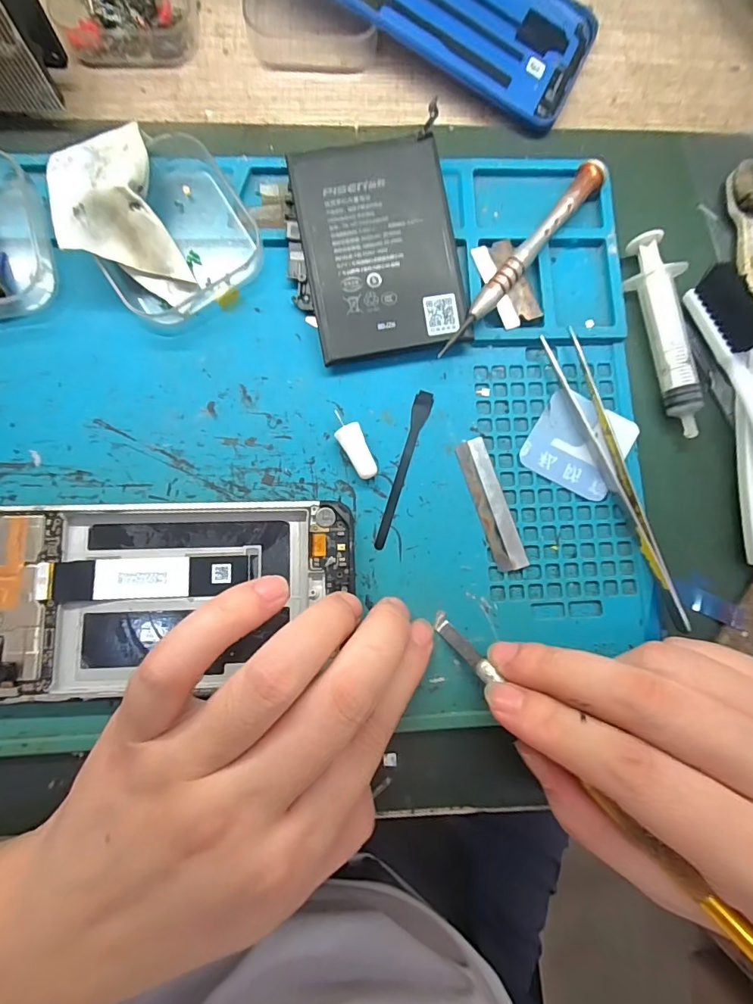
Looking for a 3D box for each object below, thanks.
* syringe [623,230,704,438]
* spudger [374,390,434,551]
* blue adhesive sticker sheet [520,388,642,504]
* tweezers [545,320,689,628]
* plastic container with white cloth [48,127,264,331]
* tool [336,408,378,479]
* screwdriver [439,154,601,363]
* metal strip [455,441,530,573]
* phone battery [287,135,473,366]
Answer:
[{"bbox_3d":[0.128,-0.074,0.201,0.017,0.013,0.089,-9,83,-4],"label":"syringe"},{"bbox_3d":[0.012,-0.014,0.192,0.008,0.004,0.070,16,82,-1],"label":"spudger"},{"bbox_3d":[0.088,-0.026,0.197,0.041,0.004,0.038,29,82,1],"label":"blue adhesive sticker sheet"},{"bbox_3d":[0.105,-0.013,0.194,0.019,0.009,0.129,-22,84,-6],"label":"tweezers"},{"bbox_3d":[-0.087,-0.113,0.186,0.066,0.031,0.063,-29,85,-6],"label":"plastic container with white cloth"},{"bbox_3d":[-0.009,-0.023,0.189,0.011,0.009,0.028,-23,84,-6],"label":"tool"},{"bbox_3d":[0.063,-0.104,0.199,0.011,0.011,0.114,37,82,2],"label":"screwdriver"},{"bbox_3d":[0.049,0.001,0.192,0.013,0.004,0.057,-17,84,-5],"label":"metal strip"},{"bbox_3d":[0.002,-0.107,0.193,0.064,0.004,0.086,-11,90,-2],"label":"phone battery"}]

